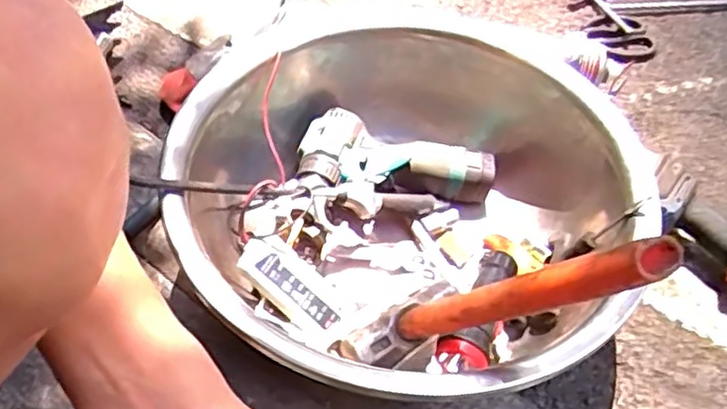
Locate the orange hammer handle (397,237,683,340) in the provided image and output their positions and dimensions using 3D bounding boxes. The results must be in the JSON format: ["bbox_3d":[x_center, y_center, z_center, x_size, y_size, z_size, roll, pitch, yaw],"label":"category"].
[{"bbox_3d":[0.094,0.066,0.453,0.027,0.284,0.027,-32,88,-29],"label":"orange hammer handle"}]

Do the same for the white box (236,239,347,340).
[{"bbox_3d":[-0.067,0.077,0.589,0.108,0.023,0.040,43,70,-16],"label":"white box"}]

